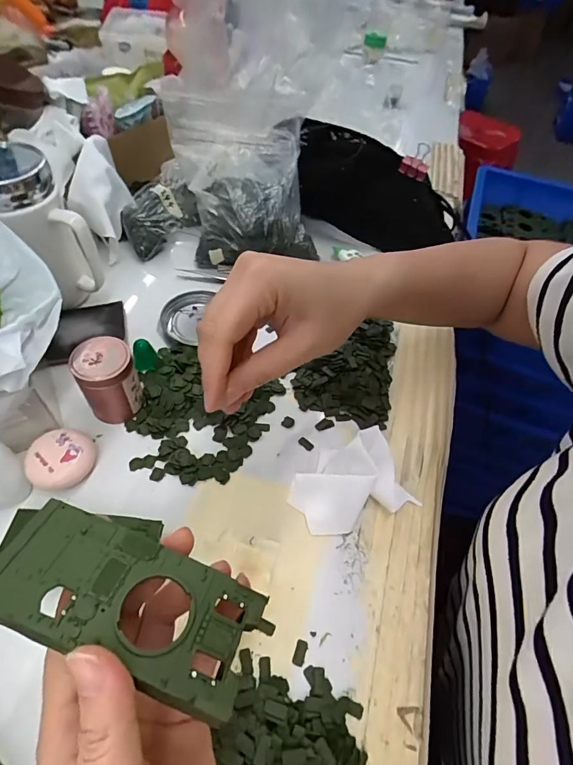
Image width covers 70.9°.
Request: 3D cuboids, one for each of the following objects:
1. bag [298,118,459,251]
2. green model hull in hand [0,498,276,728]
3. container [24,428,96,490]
[{"bbox_3d":[0.120,-0.247,0.533,0.228,0.109,0.052,12,35,-16],"label":"bag"},{"bbox_3d":[-0.063,0.083,0.160,0.107,0.012,0.050,24,55,2],"label":"green model hull in hand"},{"bbox_3d":[-0.174,0.061,0.316,0.043,0.027,0.047,3,53,-4],"label":"container"}]

